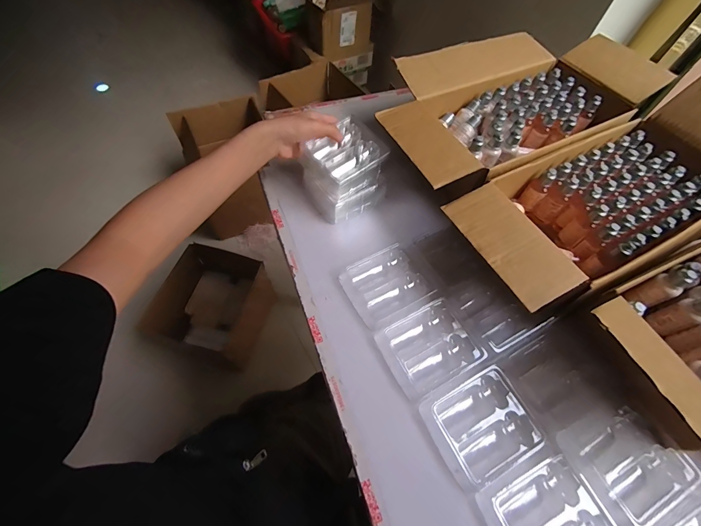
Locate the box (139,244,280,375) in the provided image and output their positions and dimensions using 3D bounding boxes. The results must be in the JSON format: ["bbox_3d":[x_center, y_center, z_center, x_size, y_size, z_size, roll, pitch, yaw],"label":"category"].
[{"bbox_3d":[-0.430,0.128,1.063,0.321,0.169,0.365,15,60,5],"label":"box"}]

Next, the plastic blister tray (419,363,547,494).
[{"bbox_3d":[0.138,0.169,0.336,0.103,0.017,0.090,-23,64,-16],"label":"plastic blister tray"}]

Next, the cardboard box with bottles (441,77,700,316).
[{"bbox_3d":[0.340,-0.082,0.422,0.431,0.134,0.178,-23,64,-16],"label":"cardboard box with bottles"}]

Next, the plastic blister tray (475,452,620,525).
[{"bbox_3d":[0.187,0.238,0.293,0.106,0.014,0.089,-22,63,-16],"label":"plastic blister tray"}]

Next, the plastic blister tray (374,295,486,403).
[{"bbox_3d":[0.093,0.099,0.377,0.103,0.016,0.087,-24,64,-17],"label":"plastic blister tray"}]

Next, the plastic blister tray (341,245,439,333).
[{"bbox_3d":[0.046,0.027,0.415,0.097,0.018,0.086,-25,64,-17],"label":"plastic blister tray"}]

